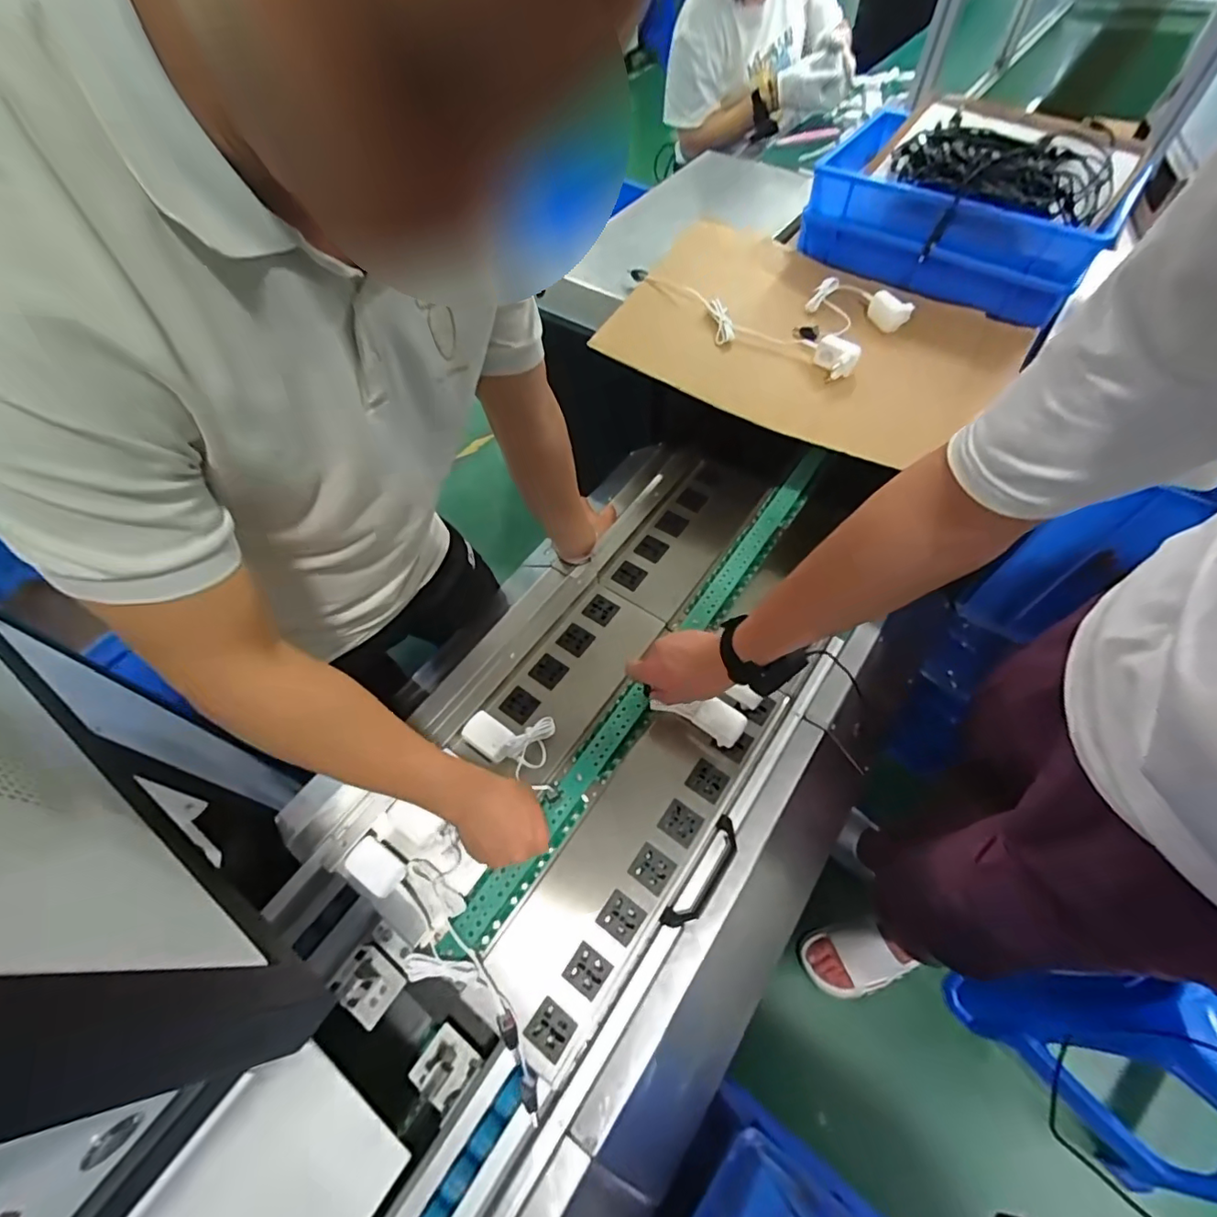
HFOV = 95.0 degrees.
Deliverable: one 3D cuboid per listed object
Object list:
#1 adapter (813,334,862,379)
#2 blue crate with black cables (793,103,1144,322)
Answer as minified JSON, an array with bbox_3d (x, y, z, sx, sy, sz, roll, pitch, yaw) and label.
[{"bbox_3d":[0.332,-0.366,0.814,0.063,0.042,0.056,21,61,14],"label":"adapter"},{"bbox_3d":[0.584,-0.669,0.927,0.447,0.167,0.304,25,62,16],"label":"blue crate with black cables"}]

